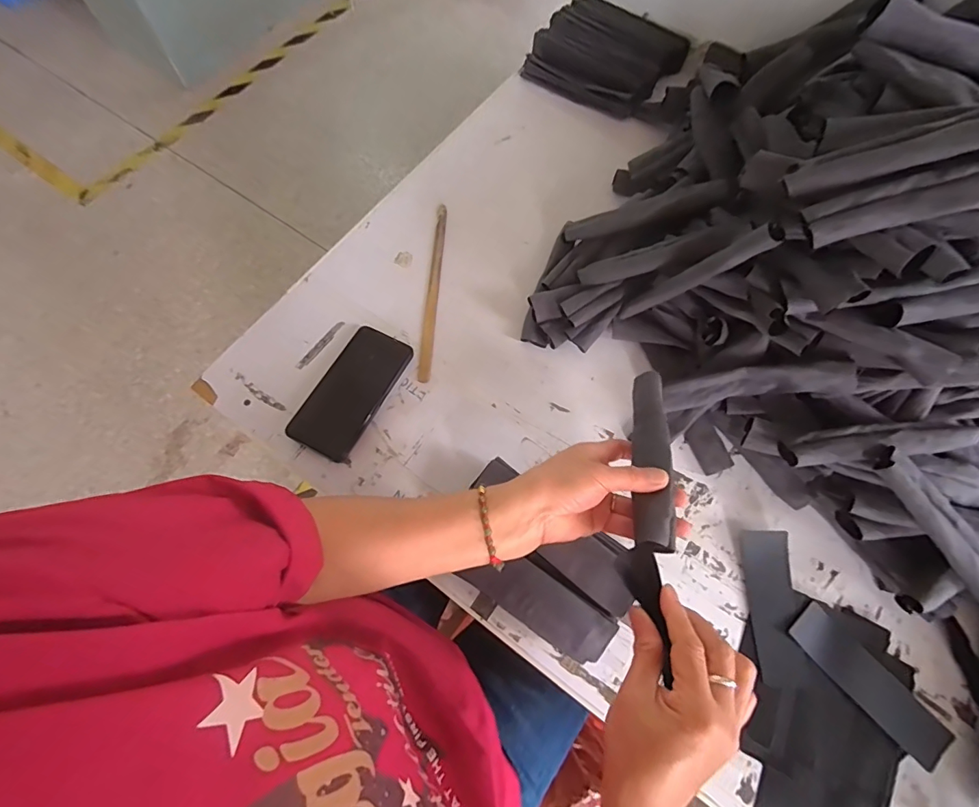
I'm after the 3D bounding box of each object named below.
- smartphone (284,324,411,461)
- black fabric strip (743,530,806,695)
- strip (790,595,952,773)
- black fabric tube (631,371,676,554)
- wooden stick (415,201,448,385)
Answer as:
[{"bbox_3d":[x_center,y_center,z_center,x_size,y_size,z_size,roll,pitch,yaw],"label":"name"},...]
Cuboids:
[{"bbox_3d":[-0.164,-0.016,0.549,0.079,0.011,0.161,29,74,8],"label":"smartphone"},{"bbox_3d":[0.294,0.209,0.475,0.041,0.018,0.147,5,70,1],"label":"black fabric strip"},{"bbox_3d":[0.367,0.269,0.448,0.049,0.007,0.149,-35,69,-19],"label":"strip"},{"bbox_3d":[0.146,0.041,0.416,0.027,0.024,0.187,10,51,4],"label":"black fabric tube"},{"bbox_3d":[-0.074,-0.150,0.604,0.017,0.005,0.260,3,70,1],"label":"wooden stick"}]

